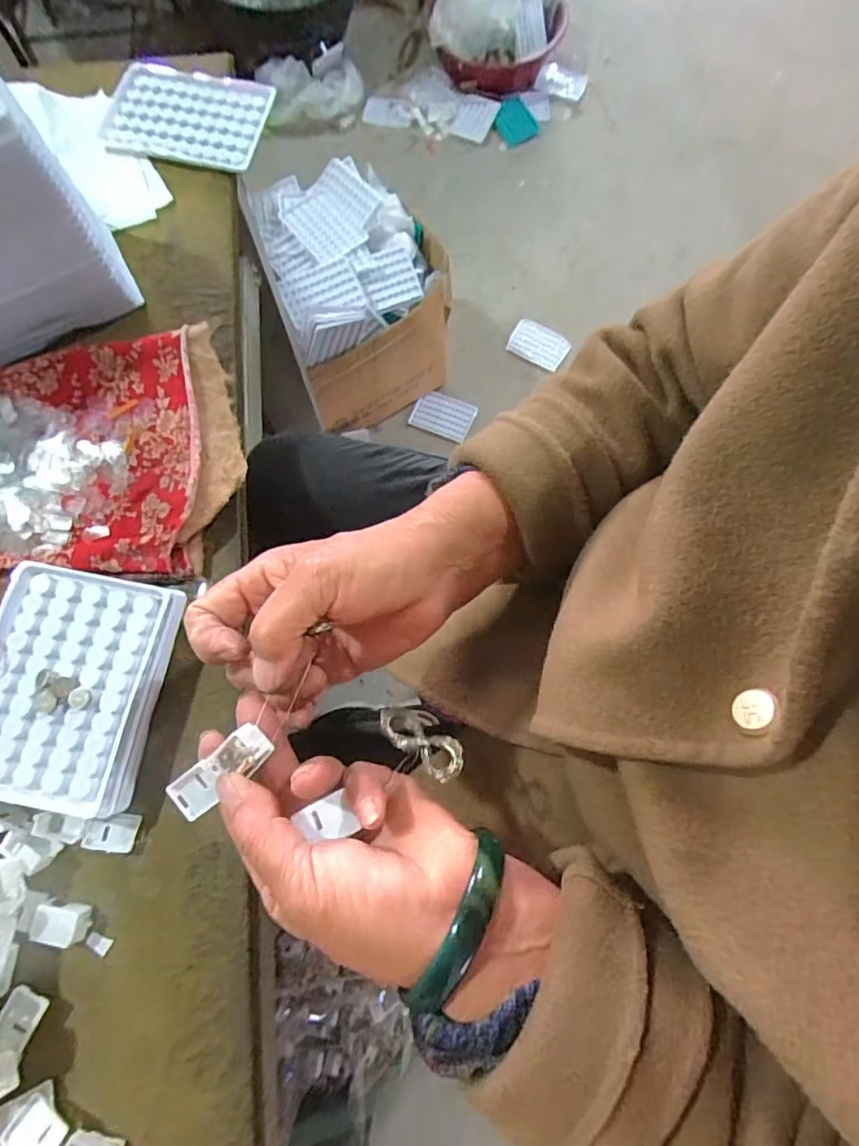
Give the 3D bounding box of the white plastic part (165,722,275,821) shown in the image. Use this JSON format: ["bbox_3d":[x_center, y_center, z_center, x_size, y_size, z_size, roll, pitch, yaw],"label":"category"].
[{"bbox_3d":[-0.092,0.088,0.233,0.056,0.008,0.018,-39,78,17],"label":"white plastic part"}]

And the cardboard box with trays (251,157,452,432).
[{"bbox_3d":[-0.133,-0.502,0.996,0.301,0.319,0.324,-23,76,-7],"label":"cardboard box with trays"}]

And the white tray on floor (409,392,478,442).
[{"bbox_3d":[0.030,-0.340,1.147,0.125,0.018,0.081,22,75,5],"label":"white tray on floor"}]

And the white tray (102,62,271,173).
[{"bbox_3d":[-0.199,-0.381,0.439,0.128,0.010,0.093,8,75,1],"label":"white tray"}]

